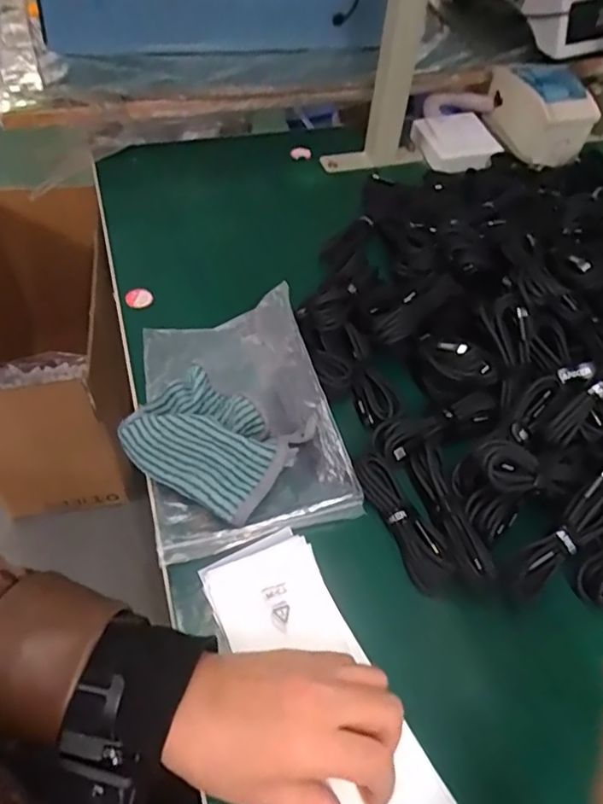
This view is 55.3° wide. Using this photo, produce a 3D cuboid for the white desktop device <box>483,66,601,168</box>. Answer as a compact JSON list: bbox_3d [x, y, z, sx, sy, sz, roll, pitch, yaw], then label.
[{"bbox_3d":[0.295,-0.359,0.725,0.082,0.081,0.134,-20,56,-19],"label":"white desktop device"}]

